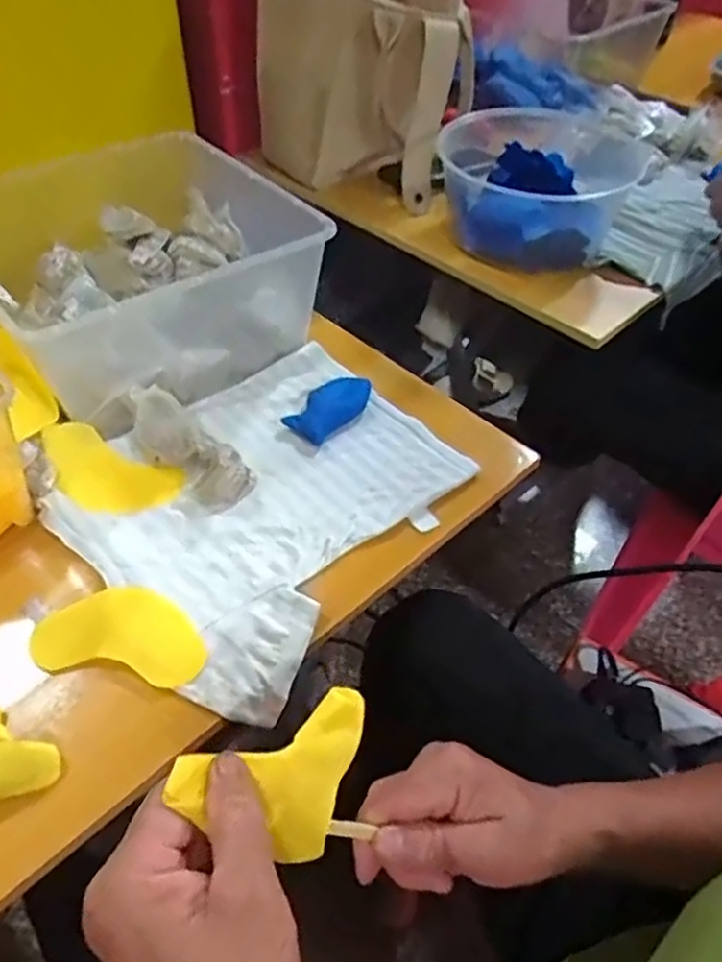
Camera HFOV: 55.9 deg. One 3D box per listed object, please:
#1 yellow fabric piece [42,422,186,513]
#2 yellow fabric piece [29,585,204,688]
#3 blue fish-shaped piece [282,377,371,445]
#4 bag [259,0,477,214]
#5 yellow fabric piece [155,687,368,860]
[{"bbox_3d":[-0.219,-0.005,0.588,0.120,0.010,0.062,27,70,-4],"label":"yellow fabric piece"},{"bbox_3d":[-0.168,0.106,0.486,0.114,0.018,0.066,7,48,3],"label":"yellow fabric piece"},{"bbox_3d":[-0.027,-0.071,0.652,0.090,0.011,0.048,-35,58,-30],"label":"blue fish-shaped piece"},{"bbox_3d":[0.007,-0.519,0.871,0.261,0.210,0.221,15,49,10],"label":"bag"},{"bbox_3d":[-0.031,0.129,0.287,0.097,0.016,0.057,-13,88,-44],"label":"yellow fabric piece"}]

